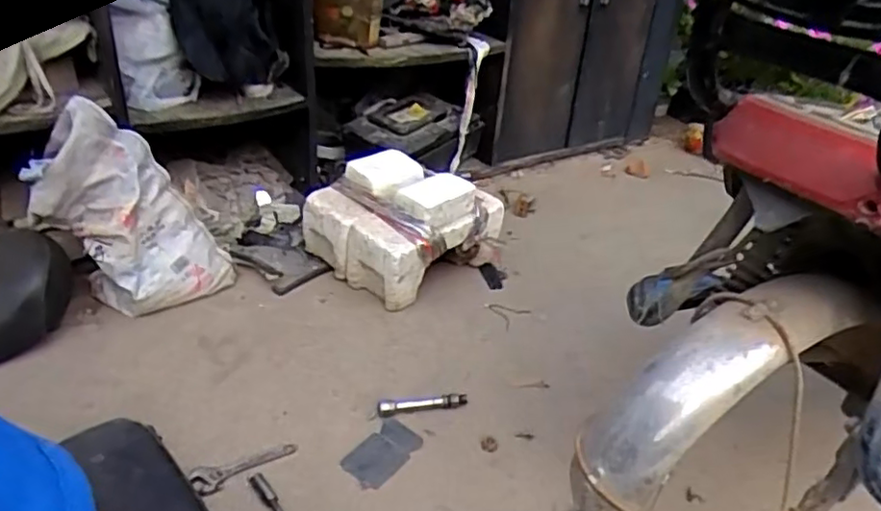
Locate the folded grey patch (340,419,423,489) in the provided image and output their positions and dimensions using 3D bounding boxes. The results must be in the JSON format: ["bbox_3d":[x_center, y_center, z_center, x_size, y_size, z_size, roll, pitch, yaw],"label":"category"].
[{"bbox_3d":[-0.084,0.291,0.947,0.072,0.009,0.117,27,39,25],"label":"folded grey patch"}]

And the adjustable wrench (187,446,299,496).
[{"bbox_3d":[-0.274,0.295,0.909,0.145,0.013,0.040,-14,36,-30],"label":"adjustable wrench"}]

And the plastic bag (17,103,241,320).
[{"bbox_3d":[-0.524,-0.074,1.122,0.300,0.358,0.134,-18,38,-35],"label":"plastic bag"}]

